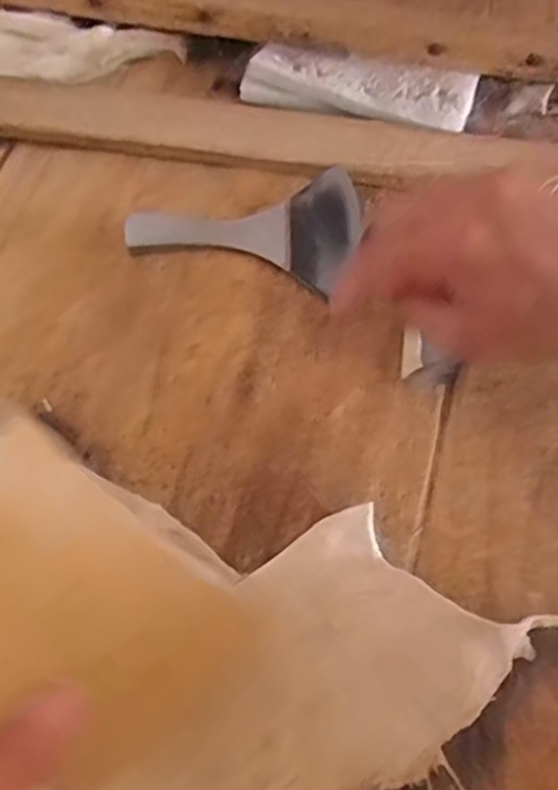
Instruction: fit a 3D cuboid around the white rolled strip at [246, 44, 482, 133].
[{"bbox_3d":[0.053,-0.205,0.449,0.152,0.017,0.051,11,65,3],"label":"white rolled strip"}]

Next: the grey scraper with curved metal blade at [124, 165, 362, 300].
[{"bbox_3d":[-0.019,-0.107,0.405,0.134,0.015,0.078,10,65,3],"label":"grey scraper with curved metal blade"}]

